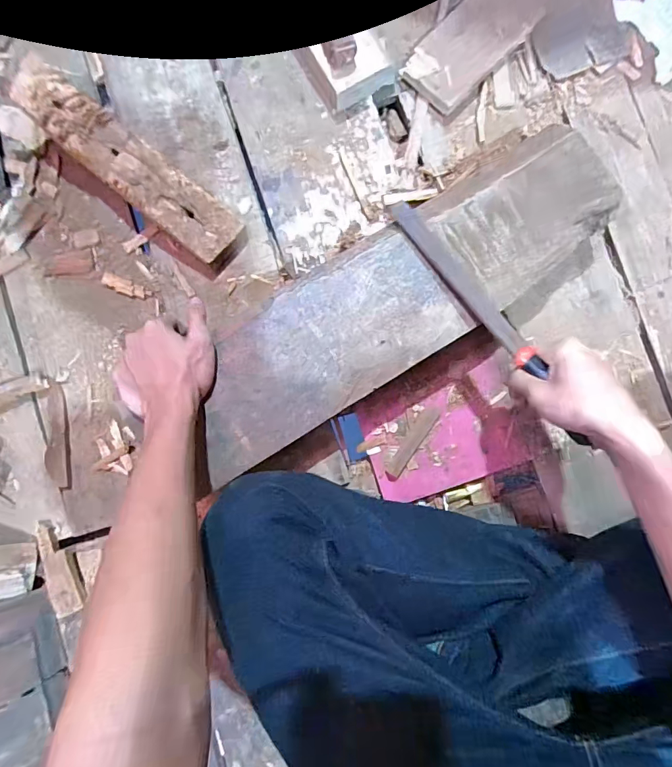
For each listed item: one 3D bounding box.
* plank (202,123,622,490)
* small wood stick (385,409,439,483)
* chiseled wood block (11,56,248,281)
[{"bbox_3d":[0.065,-0.092,0.449,0.501,0.022,0.141,-35,88,-2],"label":"plank"},{"bbox_3d":[0.093,0.073,0.519,0.016,0.007,0.102,34,89,2],"label":"small wood stick"},{"bbox_3d":[-0.243,-0.244,0.503,0.286,0.075,0.085,37,89,2],"label":"chiseled wood block"}]

